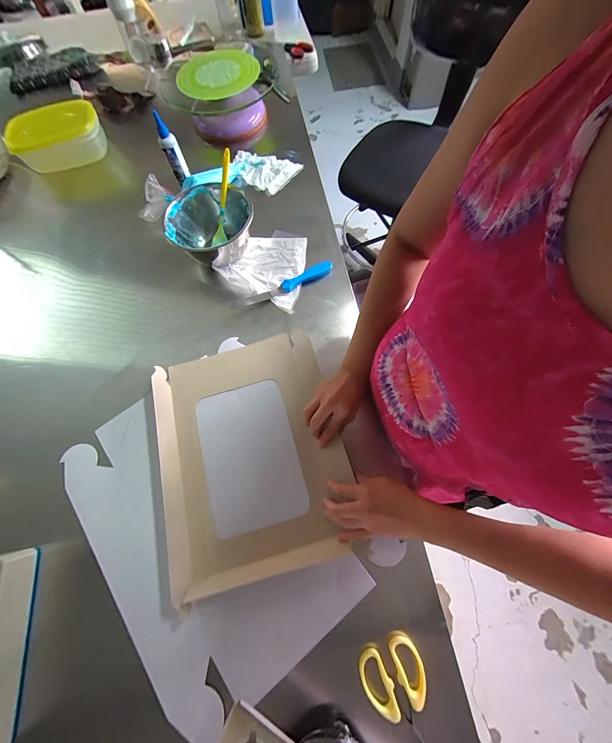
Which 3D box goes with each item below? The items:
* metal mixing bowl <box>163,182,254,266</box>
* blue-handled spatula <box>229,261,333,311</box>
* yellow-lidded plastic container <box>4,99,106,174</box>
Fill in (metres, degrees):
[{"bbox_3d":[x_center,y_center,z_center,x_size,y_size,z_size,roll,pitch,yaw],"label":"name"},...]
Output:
[{"bbox_3d":[-0.191,-0.290,0.572,0.162,0.086,0.174,-1,70,2],"label":"metal mixing bowl"},{"bbox_3d":[-0.048,-0.170,0.556,0.217,0.021,0.022,-26,71,-8],"label":"blue-handled spatula"},{"bbox_3d":[-0.647,-0.613,0.718,0.222,0.065,0.156,-20,70,-5],"label":"yellow-lidded plastic container"}]

